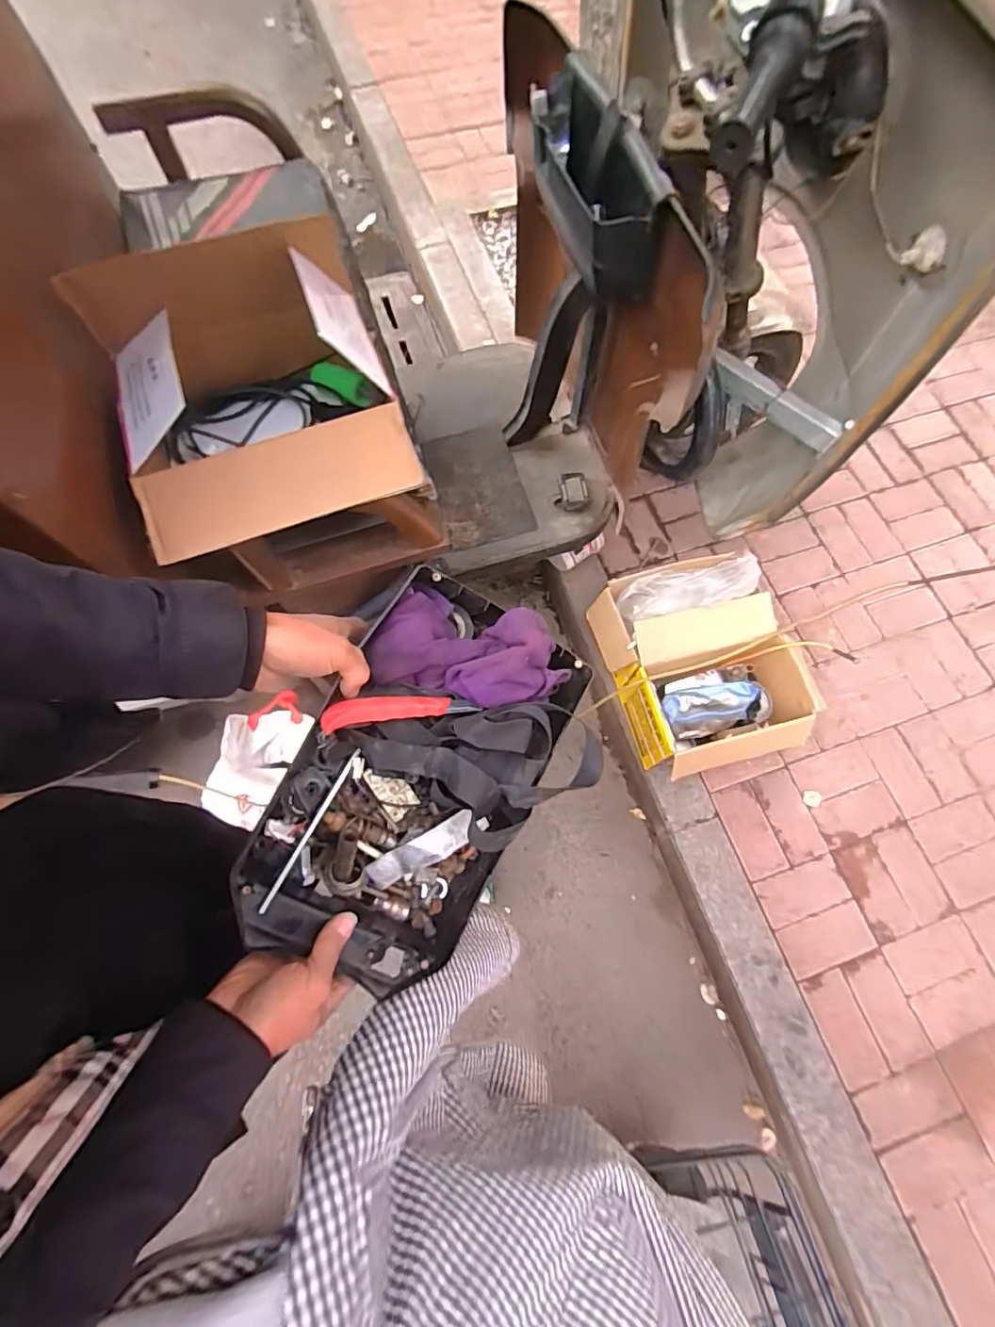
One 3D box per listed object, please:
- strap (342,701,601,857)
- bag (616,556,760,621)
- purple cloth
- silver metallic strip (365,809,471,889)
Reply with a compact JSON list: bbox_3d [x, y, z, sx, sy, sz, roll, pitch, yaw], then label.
[{"bbox_3d":[-0.013,0.098,0.482,0.220,0.102,0.118,-9,71,-5],"label":"strap"},{"bbox_3d":[0.412,-0.161,1.186,0.292,0.048,0.108,-12,69,27],"label":"bag"},{"bbox_3d":[-0.026,-0.013,0.520,0.175,0.049,0.097,13,70,3],"label":"purple cloth"},{"bbox_3d":[-0.073,0.181,0.524,0.110,0.008,0.038,-25,107,0],"label":"silver metallic strip"}]

